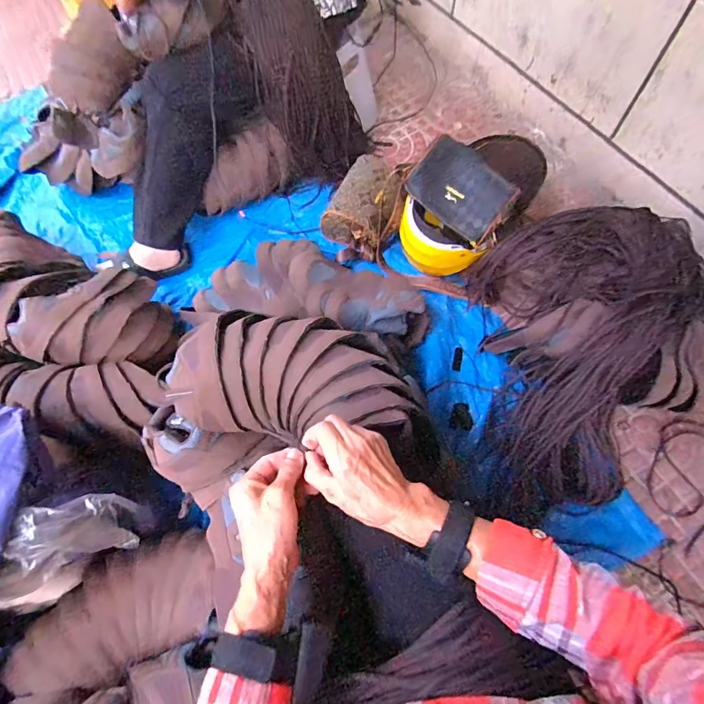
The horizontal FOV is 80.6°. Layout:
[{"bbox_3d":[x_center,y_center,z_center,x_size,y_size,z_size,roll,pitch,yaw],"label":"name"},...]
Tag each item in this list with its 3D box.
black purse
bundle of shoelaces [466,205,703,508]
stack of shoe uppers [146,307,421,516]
[{"bbox_3d":[0.228,-0.345,0.877,0.201,0.022,0.138,44,109,10],"label":"black purse"},{"bbox_3d":[0.483,-0.001,0.805,0.418,0.200,0.525,-2,65,1],"label":"bundle of shoelaces"},{"bbox_3d":[-0.111,0.053,0.562,0.344,0.110,0.203,-19,64,-7],"label":"stack of shoe uppers"}]

